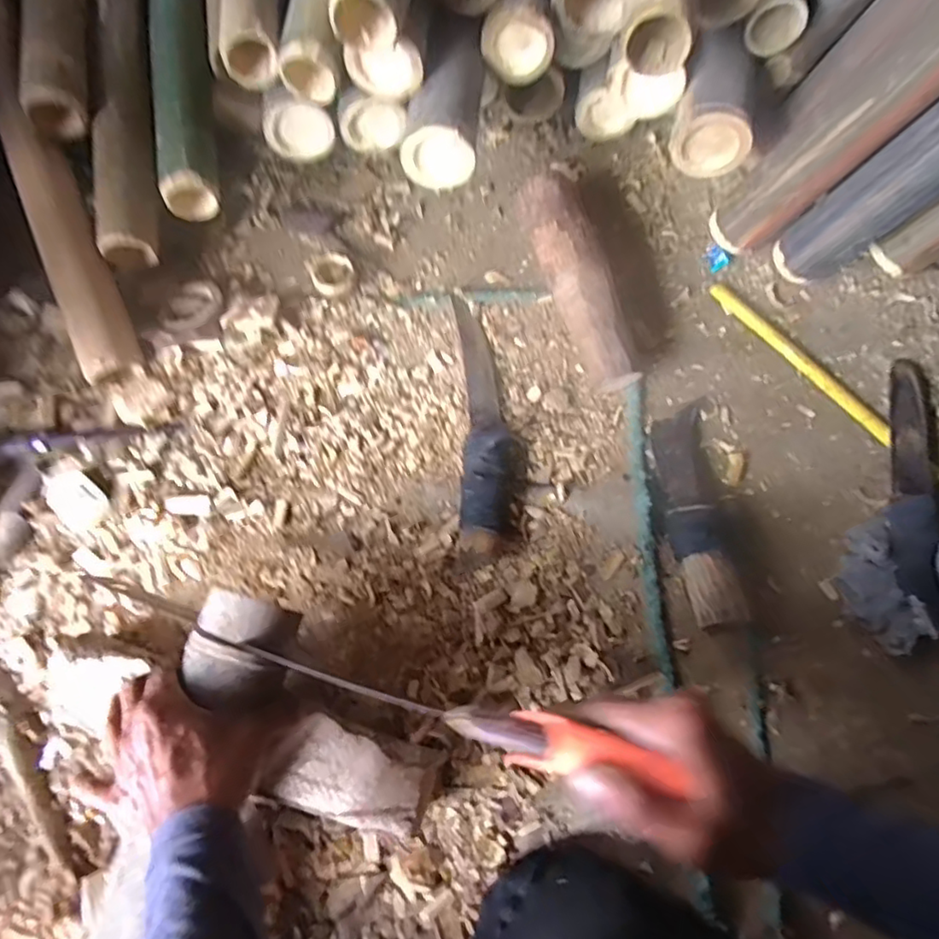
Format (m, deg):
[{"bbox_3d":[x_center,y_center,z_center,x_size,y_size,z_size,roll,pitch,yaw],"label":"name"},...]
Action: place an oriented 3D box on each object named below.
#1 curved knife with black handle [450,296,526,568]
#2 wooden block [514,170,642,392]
[{"bbox_3d":[0.020,-0.050,0.619,0.064,0.031,0.290,-1,70,-2],"label":"curved knife with black handle"},{"bbox_3d":[0.118,-0.200,0.647,0.071,0.073,0.254,-19,72,-6],"label":"wooden block"}]

